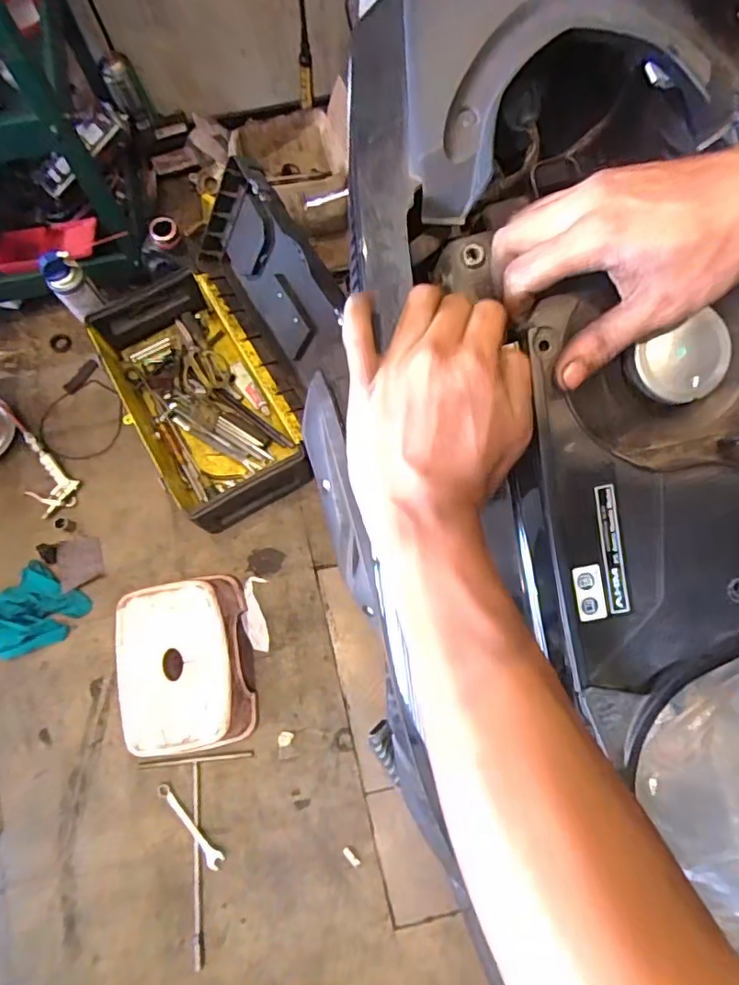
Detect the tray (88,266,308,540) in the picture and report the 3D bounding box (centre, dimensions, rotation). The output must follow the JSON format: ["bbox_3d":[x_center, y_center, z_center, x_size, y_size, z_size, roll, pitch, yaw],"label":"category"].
[{"bbox_3d":[-0.311,-0.181,1.050,0.274,0.155,0.473,-32,76,-9],"label":"tray"}]

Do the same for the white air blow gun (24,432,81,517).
[{"bbox_3d":[-0.664,-0.038,1.121,0.085,0.025,0.183,-38,77,-11],"label":"white air blow gun"}]

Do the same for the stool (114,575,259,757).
[{"bbox_3d":[-0.300,0.286,0.920,0.182,0.154,0.275,-9,76,-3],"label":"stool"}]

